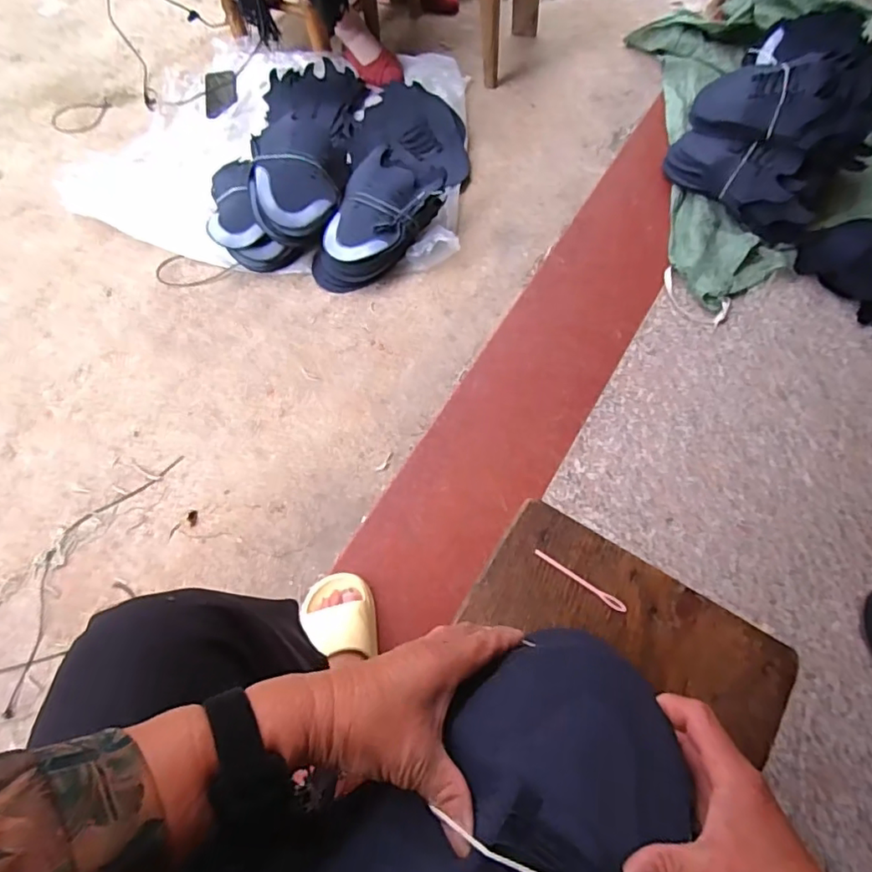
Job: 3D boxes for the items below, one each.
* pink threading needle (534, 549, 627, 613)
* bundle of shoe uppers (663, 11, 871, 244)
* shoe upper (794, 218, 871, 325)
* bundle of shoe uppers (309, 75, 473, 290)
[{"bbox_3d":[0.112,0.113,0.435,0.079,0.004,0.008,31,72,13],"label":"pink threading needle"},{"bbox_3d":[0.666,-0.597,1.092,0.327,0.193,0.337,31,72,13],"label":"bundle of shoe uppers"},{"bbox_3d":[0.826,-0.326,1.060,0.229,0.025,0.219,-35,71,-11],"label":"shoe upper"},{"bbox_3d":[-0.078,-0.539,1.158,0.263,0.099,0.526,8,69,5],"label":"bundle of shoe uppers"}]

